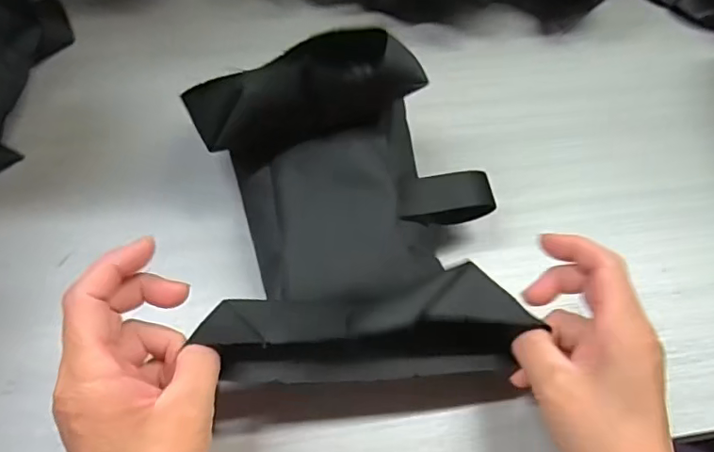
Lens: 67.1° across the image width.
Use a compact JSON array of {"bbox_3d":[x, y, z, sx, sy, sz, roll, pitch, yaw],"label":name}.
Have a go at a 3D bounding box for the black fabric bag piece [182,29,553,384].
[{"bbox_3d":[0.002,-0.012,0.313,0.184,0.101,0.166,-7,62,-8],"label":"black fabric bag piece"}]

